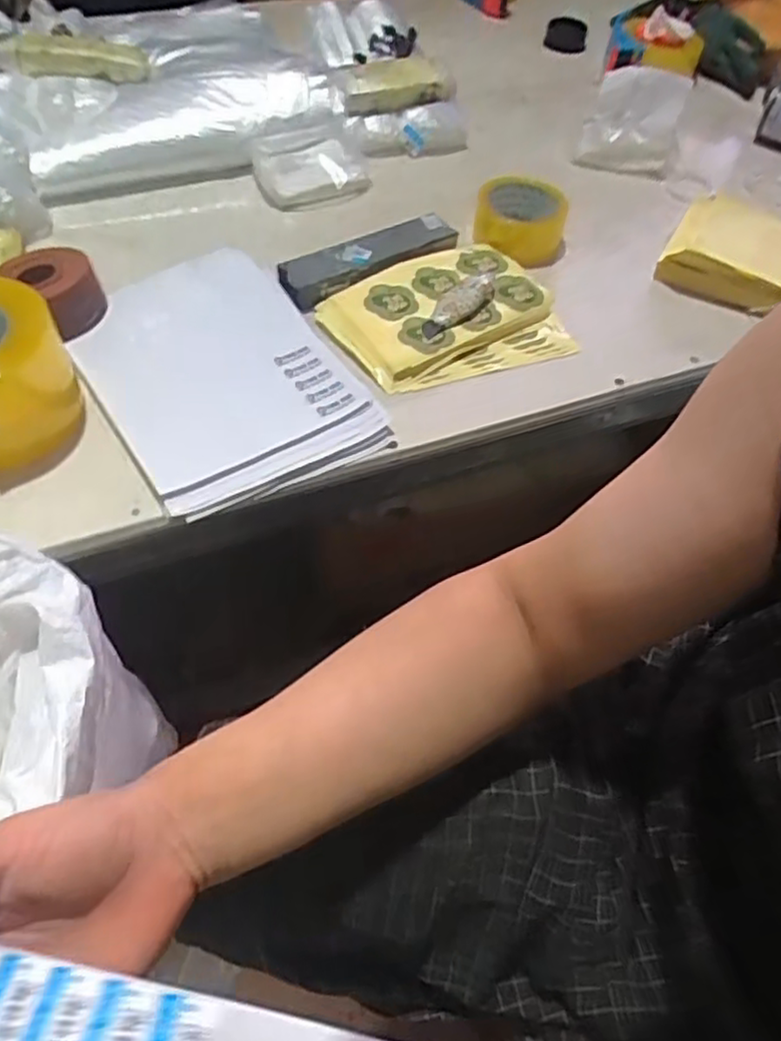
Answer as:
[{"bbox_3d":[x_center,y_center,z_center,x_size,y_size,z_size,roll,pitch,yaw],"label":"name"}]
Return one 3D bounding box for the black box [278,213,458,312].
[{"bbox_3d":[-0.019,-0.281,0.742,0.200,0.033,0.047,-27,61,-20],"label":"black box"}]

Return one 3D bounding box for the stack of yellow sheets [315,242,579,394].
[{"bbox_3d":[0.060,-0.209,0.702,0.225,0.036,0.175,-25,60,-19],"label":"stack of yellow sheets"}]

